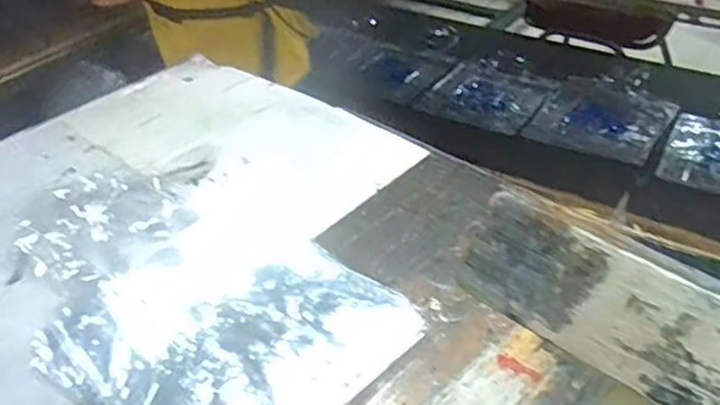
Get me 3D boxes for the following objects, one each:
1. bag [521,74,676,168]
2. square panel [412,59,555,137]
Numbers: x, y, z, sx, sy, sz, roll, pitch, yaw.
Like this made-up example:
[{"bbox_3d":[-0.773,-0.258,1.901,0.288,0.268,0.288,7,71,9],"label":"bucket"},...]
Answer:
[{"bbox_3d":[0.531,-0.186,1.466,0.259,0.021,0.258,22,46,30],"label":"bag"},{"bbox_3d":[0.295,-0.249,1.583,0.269,0.018,0.226,20,45,29],"label":"square panel"}]

